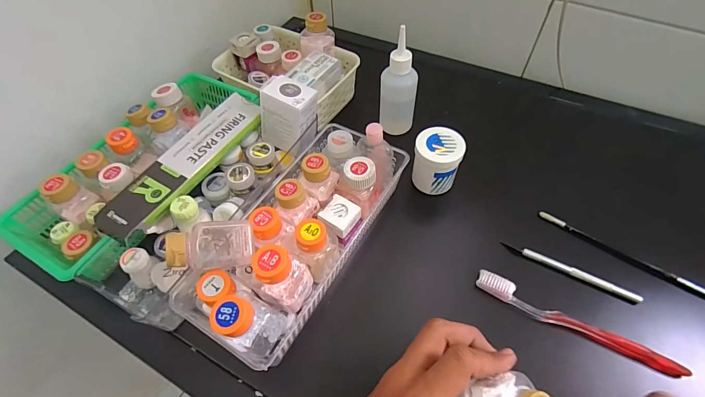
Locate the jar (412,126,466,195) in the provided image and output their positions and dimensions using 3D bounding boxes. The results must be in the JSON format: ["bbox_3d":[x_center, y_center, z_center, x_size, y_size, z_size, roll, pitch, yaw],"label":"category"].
[{"bbox_3d":[0.103,-0.045,0.430,0.054,0.064,0.050,-1,54,1],"label":"jar"}]

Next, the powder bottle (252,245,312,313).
[{"bbox_3d":[-0.062,0.071,0.312,0.039,0.062,0.039,10,55,9],"label":"powder bottle"}]

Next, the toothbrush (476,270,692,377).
[{"bbox_3d":[0.215,0.124,0.346,0.188,0.015,0.021,26,59,19],"label":"toothbrush"}]

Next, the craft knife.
[{"bbox_3d":[0.233,0.077,0.380,0.136,0.012,0.008,25,59,18],"label":"craft knife"}]

